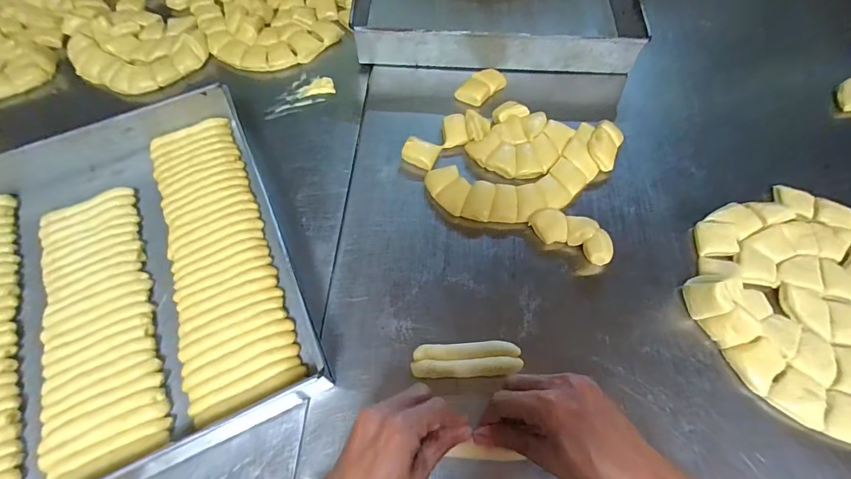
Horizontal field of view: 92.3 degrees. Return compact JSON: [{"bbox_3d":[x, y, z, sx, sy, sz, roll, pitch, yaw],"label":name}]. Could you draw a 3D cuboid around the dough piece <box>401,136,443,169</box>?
[{"bbox_3d":[-0.006,-0.112,0.513,0.039,0.022,0.041,19,63,11],"label":"dough piece"}]

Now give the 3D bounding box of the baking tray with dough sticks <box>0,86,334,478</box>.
[{"bbox_3d":[-0.355,0.049,0.423,0.420,0.048,0.431,-23,63,-11],"label":"baking tray with dough sticks"}]

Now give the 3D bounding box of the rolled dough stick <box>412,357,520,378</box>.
[{"bbox_3d":[0.040,0.124,0.392,0.104,0.019,0.017,-3,61,-1],"label":"rolled dough stick"}]

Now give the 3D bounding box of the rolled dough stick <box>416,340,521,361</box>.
[{"bbox_3d":[0.041,0.109,0.397,0.101,0.021,0.016,-3,61,-1],"label":"rolled dough stick"}]

